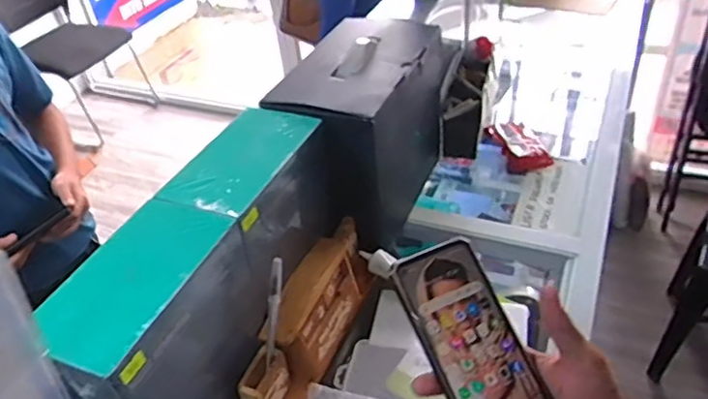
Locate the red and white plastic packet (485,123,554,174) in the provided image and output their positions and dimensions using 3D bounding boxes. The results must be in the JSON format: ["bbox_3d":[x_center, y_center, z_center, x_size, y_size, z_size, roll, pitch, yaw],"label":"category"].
[{"bbox_3d":[0.235,-0.077,0.849,0.056,0.032,0.102,-11,39,-5],"label":"red and white plastic packet"}]

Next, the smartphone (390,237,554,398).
[{"bbox_3d":[0.094,0.110,0.470,0.075,0.010,0.157,-20,72,-17],"label":"smartphone"}]

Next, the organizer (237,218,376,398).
[{"bbox_3d":[-0.039,0.112,0.603,0.053,0.083,0.233,12,42,21],"label":"organizer"}]

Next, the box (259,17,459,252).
[{"bbox_3d":[0.020,-0.090,0.742,0.122,0.194,0.249,11,42,21],"label":"box"}]

